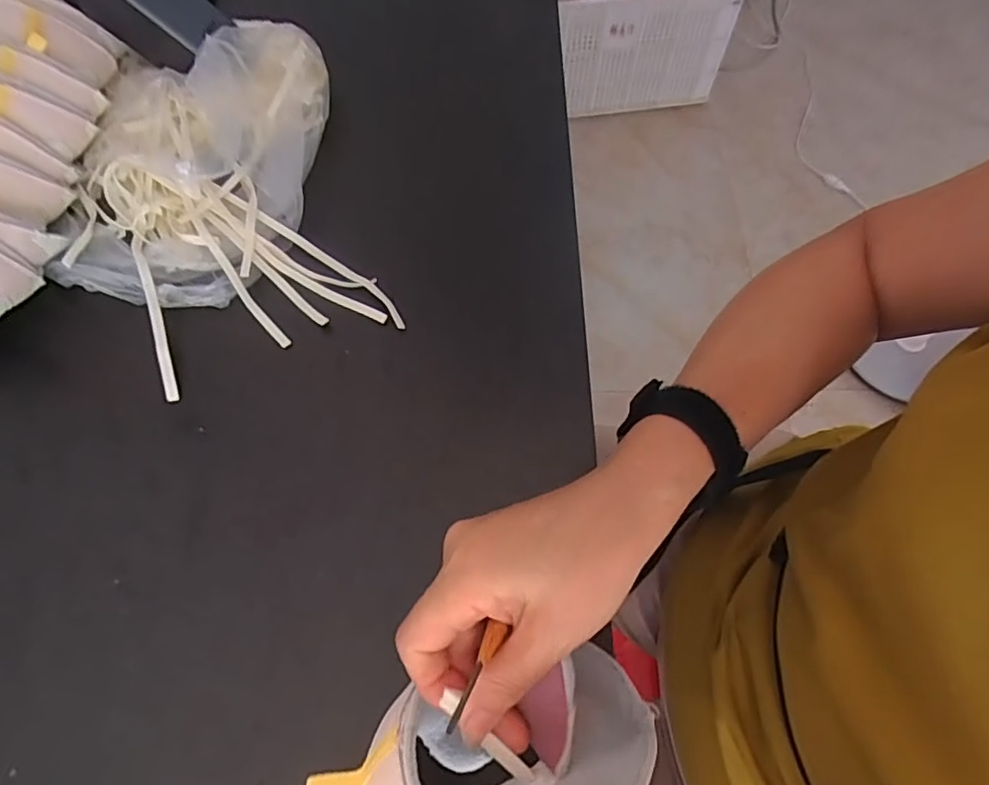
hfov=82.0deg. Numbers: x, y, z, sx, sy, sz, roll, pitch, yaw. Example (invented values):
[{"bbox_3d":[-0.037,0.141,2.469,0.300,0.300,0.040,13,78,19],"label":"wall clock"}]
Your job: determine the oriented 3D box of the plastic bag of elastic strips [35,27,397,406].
[{"bbox_3d":[-0.216,-0.154,0.424,0.218,0.048,0.294,-16,67,-7],"label":"plastic bag of elastic strips"}]

